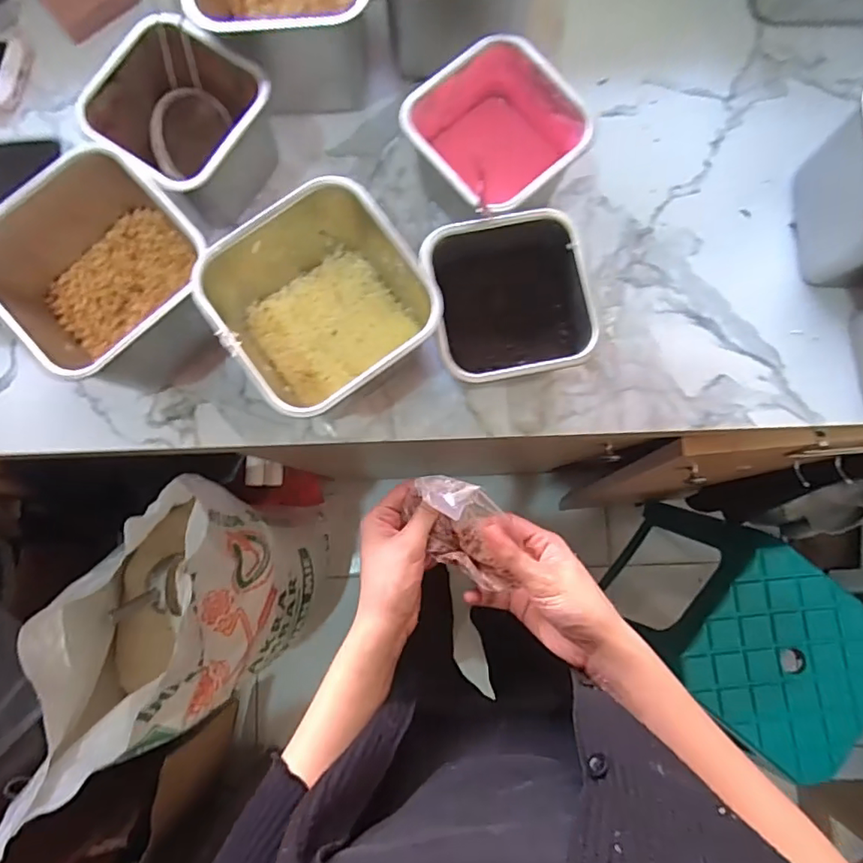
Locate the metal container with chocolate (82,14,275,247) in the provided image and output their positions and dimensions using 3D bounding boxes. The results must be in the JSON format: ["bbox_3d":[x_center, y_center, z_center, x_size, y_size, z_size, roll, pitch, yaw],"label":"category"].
[{"bbox_3d":[-0.196,-0.246,0.457,0.114,0.094,0.116,37,85,4],"label":"metal container with chocolate"}]

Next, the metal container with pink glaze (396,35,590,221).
[{"bbox_3d":[0.051,-0.224,0.453,0.116,0.099,0.115,-38,84,-4],"label":"metal container with pink glaze"}]

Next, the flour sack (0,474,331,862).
[{"bbox_3d":[-0.357,0.272,0.836,0.352,0.474,0.275,-35,84,-4],"label":"flour sack"}]

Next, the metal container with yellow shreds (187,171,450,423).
[{"bbox_3d":[-0.077,-0.086,0.427,0.132,0.116,0.134,-38,84,-4],"label":"metal container with yellow shreds"}]

